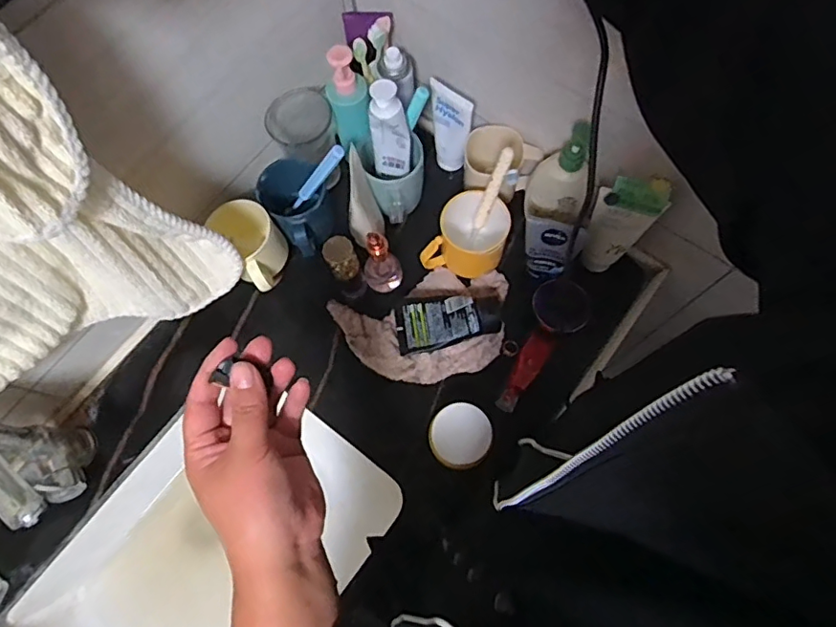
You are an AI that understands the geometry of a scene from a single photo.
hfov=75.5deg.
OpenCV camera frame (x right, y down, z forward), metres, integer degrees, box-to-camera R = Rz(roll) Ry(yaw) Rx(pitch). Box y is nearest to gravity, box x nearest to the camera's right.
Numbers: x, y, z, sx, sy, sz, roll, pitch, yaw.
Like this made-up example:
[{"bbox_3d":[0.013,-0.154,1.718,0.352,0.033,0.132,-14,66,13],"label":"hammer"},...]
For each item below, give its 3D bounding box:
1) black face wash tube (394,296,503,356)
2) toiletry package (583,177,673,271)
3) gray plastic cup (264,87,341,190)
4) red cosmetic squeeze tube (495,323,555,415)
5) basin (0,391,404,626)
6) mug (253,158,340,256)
[{"bbox_3d":[0.037,0.008,0.653,0.126,0.026,0.063,-11,72,-1],"label":"black face wash tube"},{"bbox_3d":[0.237,-0.101,0.653,0.065,0.175,0.046,40,78,14],"label":"toiletry package"},{"bbox_3d":[-0.143,-0.231,0.707,0.082,0.090,0.083,-40,74,-10],"label":"gray plastic cup"},{"bbox_3d":[0.141,0.068,0.693,0.032,0.026,0.126,33,60,8],"label":"red cosmetic squeeze tube"},{"bbox_3d":[-0.265,0.315,0.708,0.300,0.165,0.439,36,77,13],"label":"basin"},{"bbox_3d":[-0.148,-0.136,0.703,0.078,0.086,0.102,-38,74,-9],"label":"mug"}]

